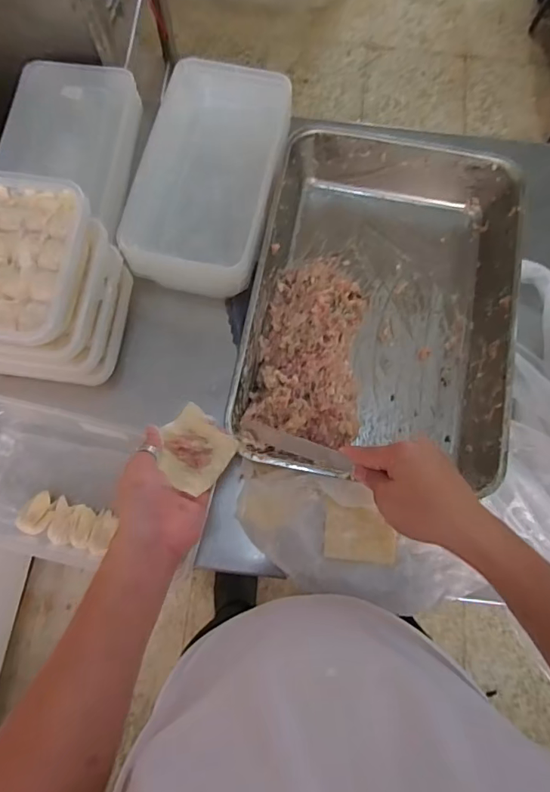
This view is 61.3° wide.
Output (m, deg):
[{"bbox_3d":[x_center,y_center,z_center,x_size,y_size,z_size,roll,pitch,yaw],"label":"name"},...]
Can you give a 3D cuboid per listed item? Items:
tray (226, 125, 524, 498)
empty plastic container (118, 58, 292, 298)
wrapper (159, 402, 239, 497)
[{"bbox_3d":[0.140,-0.122,0.643,0.338,0.084,0.482,10,75,1],"label":"tray"},{"bbox_3d":[-0.093,-0.315,0.664,0.194,0.090,0.319,10,75,1],"label":"empty plastic container"},{"bbox_3d":[-0.089,0.058,0.511,0.074,0.031,0.073,36,77,8],"label":"wrapper"}]

